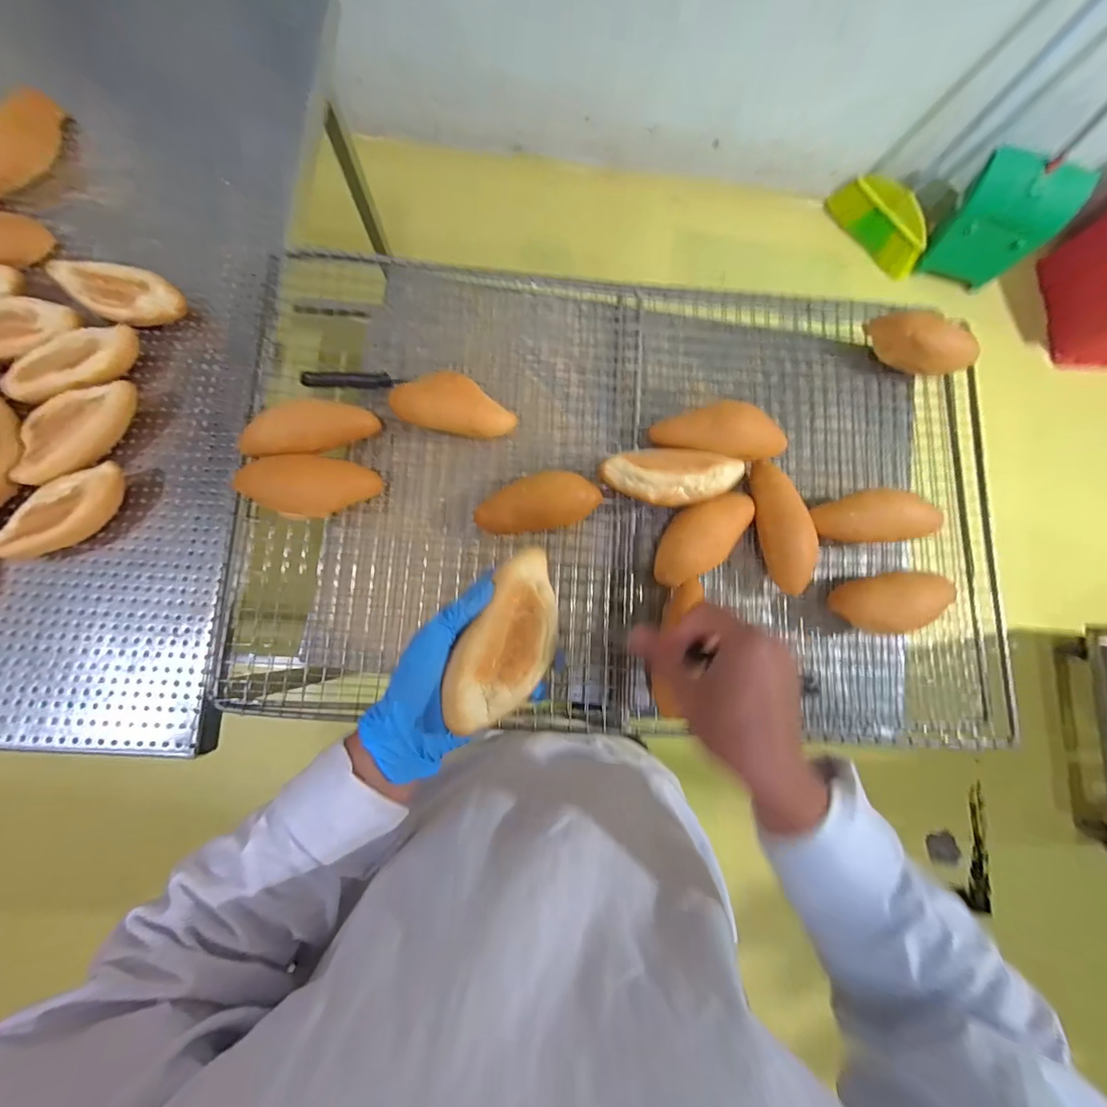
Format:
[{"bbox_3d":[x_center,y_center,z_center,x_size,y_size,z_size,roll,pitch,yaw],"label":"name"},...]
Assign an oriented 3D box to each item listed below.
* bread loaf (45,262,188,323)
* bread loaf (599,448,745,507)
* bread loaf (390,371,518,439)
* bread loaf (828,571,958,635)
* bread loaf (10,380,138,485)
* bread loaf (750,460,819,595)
[{"bbox_3d":[-0.514,-0.303,0.559,0.144,0.041,0.063,13,80,-1],"label":"bread loaf"},{"bbox_3d":[0.134,-0.086,0.548,0.161,0.063,0.071,7,80,-2],"label":"bread loaf"},{"bbox_3d":[-0.116,-0.170,0.551,0.144,0.060,0.060,7,80,-2],"label":"bread loaf"},{"bbox_3d":[0.393,0.056,0.546,0.132,0.053,0.067,-9,81,-5],"label":"bread loaf"},{"bbox_3d":[-0.533,-0.135,0.537,0.070,0.048,0.148,31,80,2],"label":"bread loaf"},{"bbox_3d":[0.262,-0.032,0.550,0.051,0.056,0.156,-14,82,-5],"label":"bread loaf"}]

